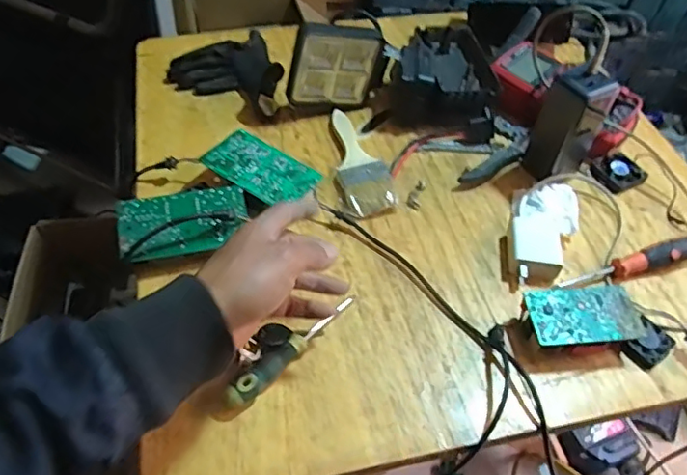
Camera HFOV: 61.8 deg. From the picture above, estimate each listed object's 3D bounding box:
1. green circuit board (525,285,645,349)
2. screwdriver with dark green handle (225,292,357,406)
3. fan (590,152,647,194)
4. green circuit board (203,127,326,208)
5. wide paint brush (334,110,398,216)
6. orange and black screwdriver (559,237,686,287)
[{"bbox_3d":[0.220,0.077,0.536,0.100,0.033,0.059,-3,50,-6],"label":"green circuit board"},{"bbox_3d":[-0.046,0.093,0.515,0.023,0.033,0.154,34,56,23],"label":"screwdriver with dark green handle"},{"bbox_3d":[0.329,-0.078,0.689,0.053,0.013,0.049,-16,53,-16],"label":"fan"},{"bbox_3d":[-0.090,-0.076,0.628,0.119,0.004,0.072,33,56,19],"label":"green circuit board"},{"bbox_3d":[0.017,-0.092,0.678,0.060,0.018,0.169,-7,51,-9],"label":"wide paint brush"},{"bbox_3d":[0.298,0.030,0.592,0.158,0.026,0.022,-13,52,-14],"label":"orange and black screwdriver"}]

